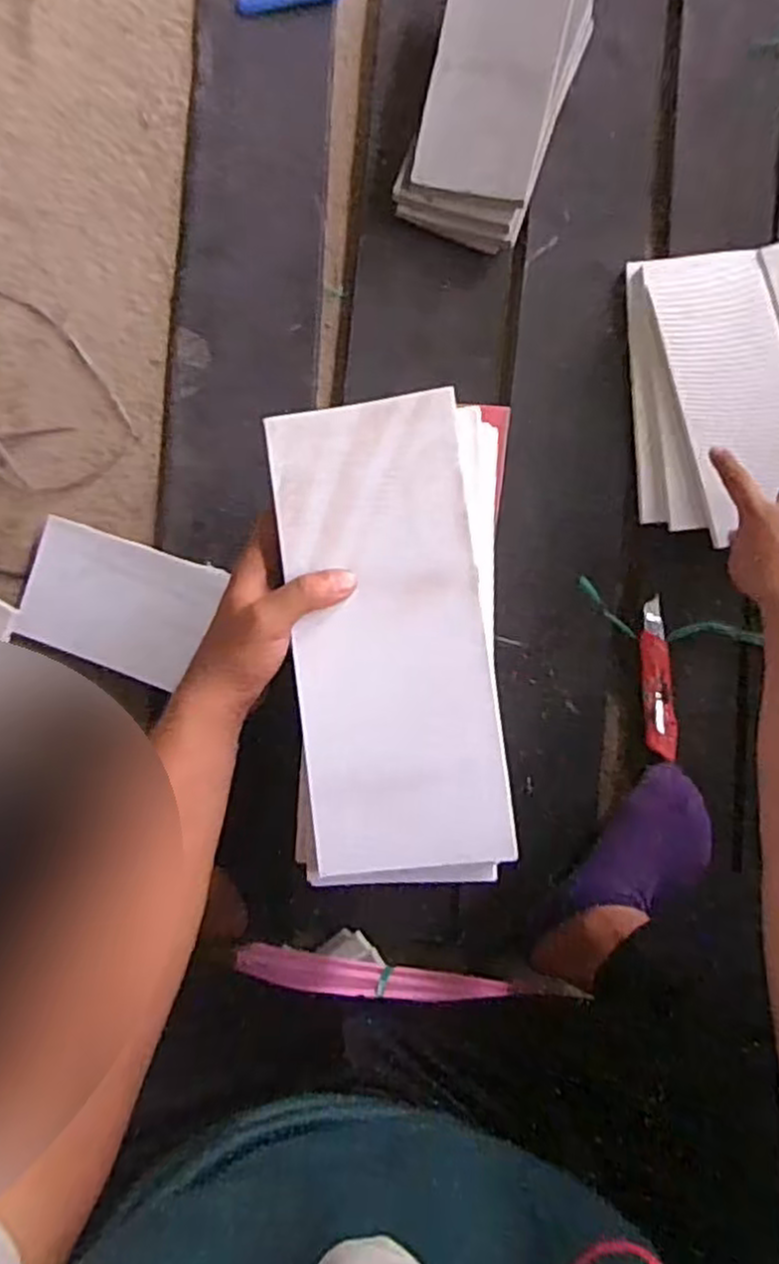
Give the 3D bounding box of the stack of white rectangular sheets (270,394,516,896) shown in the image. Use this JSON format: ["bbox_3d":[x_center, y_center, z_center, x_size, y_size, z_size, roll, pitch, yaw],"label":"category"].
[{"bbox_3d":[0.003,0.005,0.455,0.136,0.021,0.288,-3,84,3],"label":"stack of white rectangular sheets"}]

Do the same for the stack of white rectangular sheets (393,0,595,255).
[{"bbox_3d":[0.107,-0.571,0.787,0.153,0.047,0.303,20,91,3],"label":"stack of white rectangular sheets"}]

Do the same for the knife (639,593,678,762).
[{"bbox_3d":[0.279,0.048,0.769,0.030,0.014,0.164,-4,89,3],"label":"knife"}]

